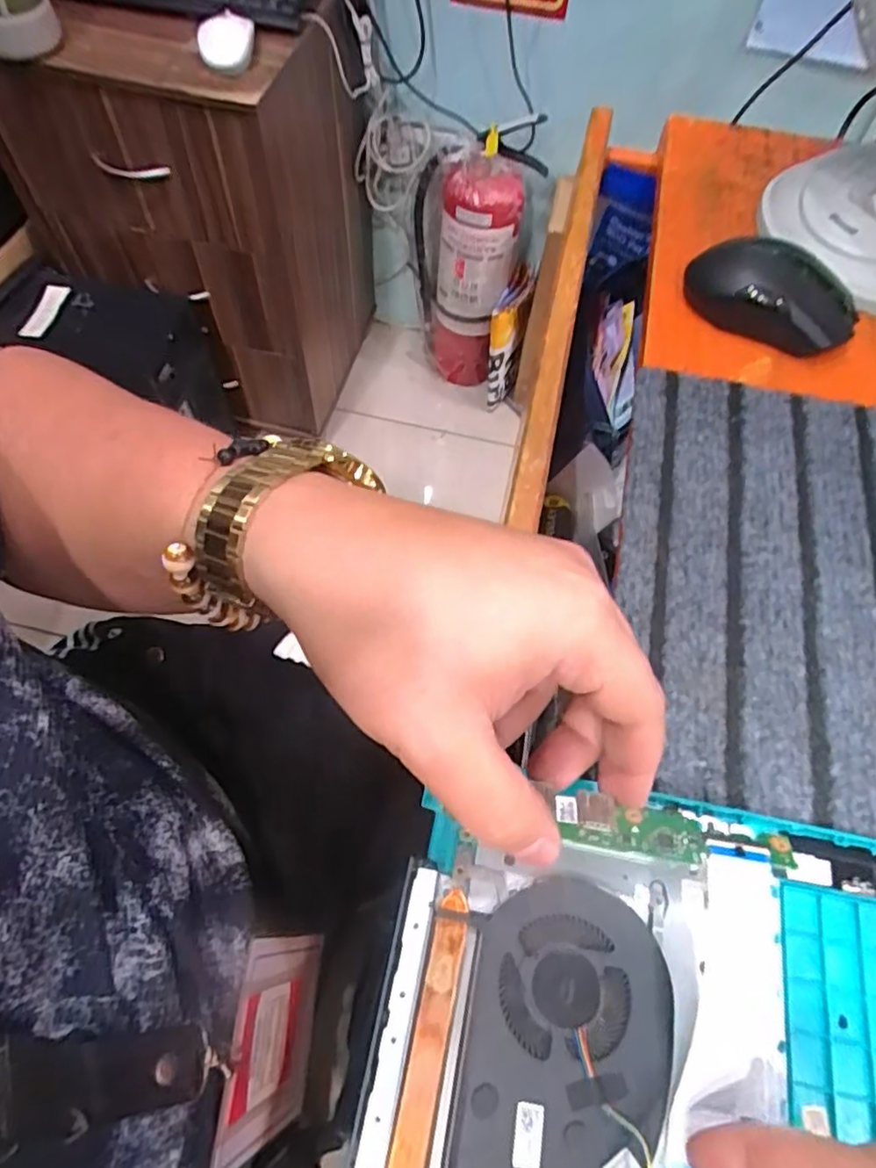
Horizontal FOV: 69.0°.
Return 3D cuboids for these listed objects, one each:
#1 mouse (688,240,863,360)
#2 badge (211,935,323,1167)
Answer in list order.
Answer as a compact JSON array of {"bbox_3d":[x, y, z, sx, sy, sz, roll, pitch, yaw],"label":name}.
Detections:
[{"bbox_3d":[0.201,-0.176,0.384,0.100,0.038,0.057,19,62,7],"label":"mouse"},{"bbox_3d":[-0.085,0.237,0.333,0.004,0.130,0.092,1,62,8],"label":"badge"}]

